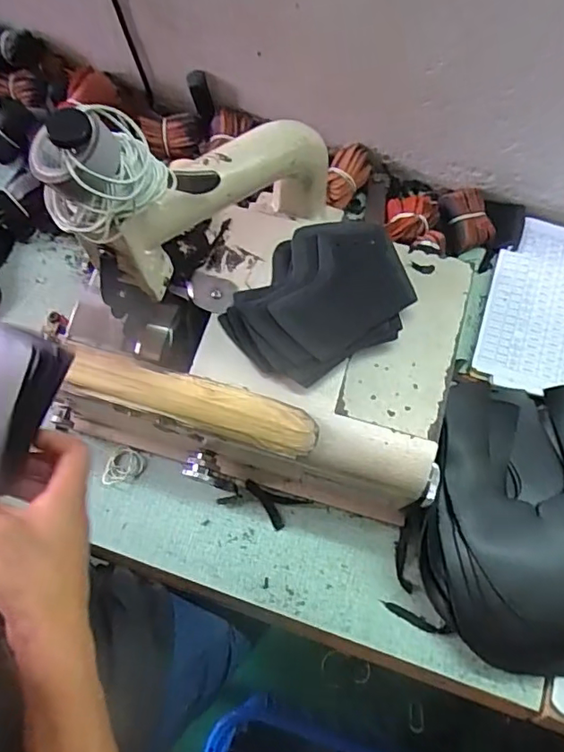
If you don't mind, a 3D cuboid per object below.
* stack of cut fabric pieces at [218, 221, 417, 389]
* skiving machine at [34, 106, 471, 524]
[{"bbox_3d":[0.032,-0.068,0.482,0.158,0.025,0.125,-30,77,-8],"label":"stack of cut fabric pieces"},{"bbox_3d":[-0.016,-0.062,0.461,0.355,0.323,0.246,17,75,4],"label":"skiving machine"}]

